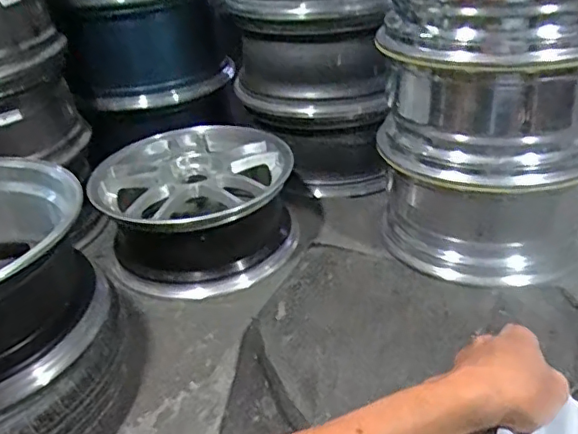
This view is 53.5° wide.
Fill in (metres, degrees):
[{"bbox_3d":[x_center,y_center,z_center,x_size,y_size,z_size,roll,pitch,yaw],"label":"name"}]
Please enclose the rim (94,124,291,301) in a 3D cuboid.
[{"bbox_3d":[-0.225,-0.040,1.391,0.452,0.194,0.483,-16,33,-16],"label":"rim"}]

